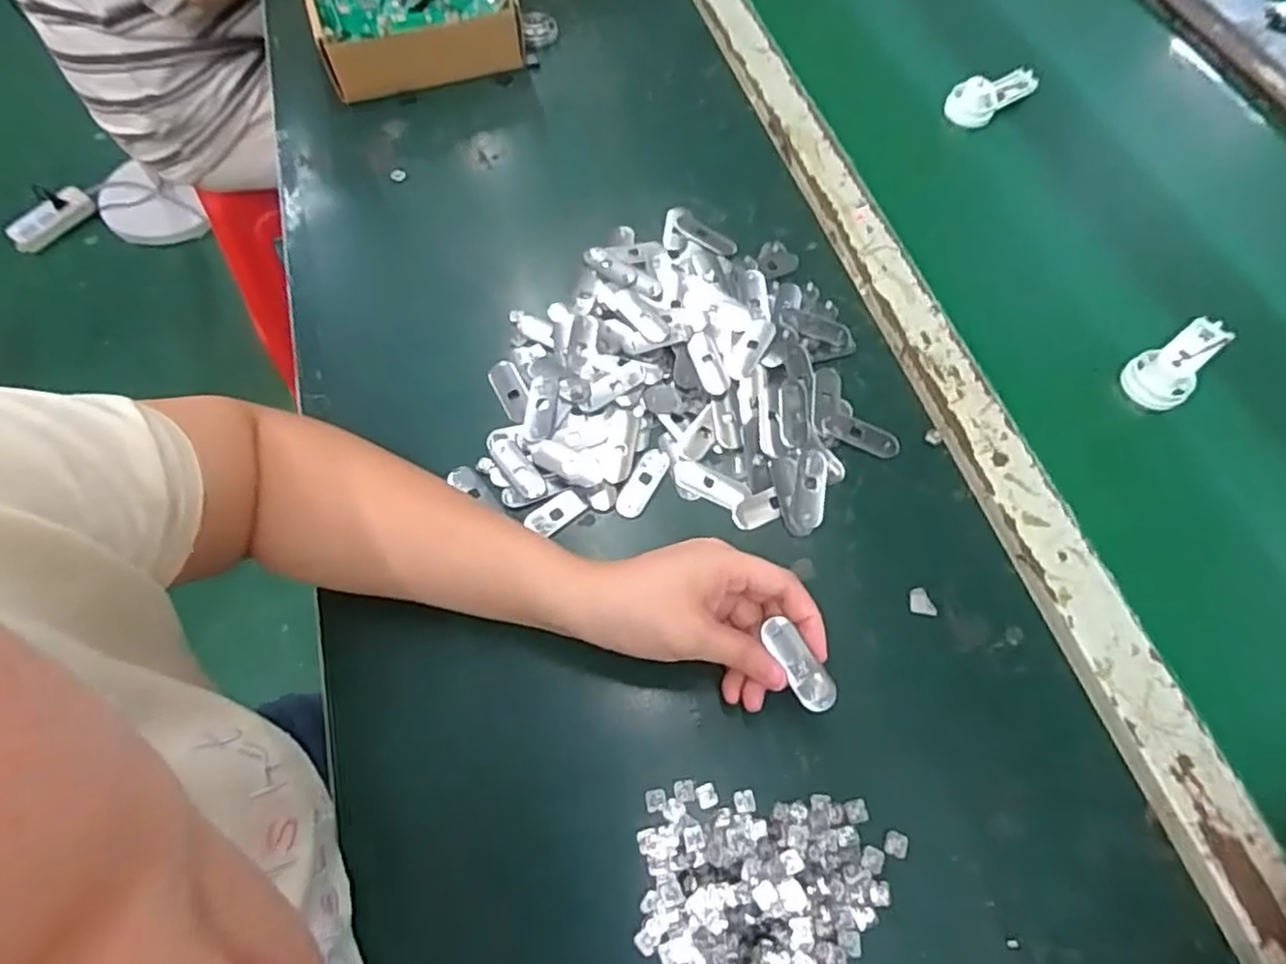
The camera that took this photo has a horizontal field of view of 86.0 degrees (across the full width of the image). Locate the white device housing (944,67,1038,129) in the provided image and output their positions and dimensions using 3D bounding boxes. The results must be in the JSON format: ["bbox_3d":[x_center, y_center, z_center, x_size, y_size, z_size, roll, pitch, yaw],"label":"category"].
[{"bbox_3d":[0.312,-0.348,0.610,0.095,0.026,0.038,-34,68,-17],"label":"white device housing"}]

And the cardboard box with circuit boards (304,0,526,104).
[{"bbox_3d":[-0.203,-0.420,0.608,0.172,0.086,0.126,-15,64,-9],"label":"cardboard box with circuit boards"}]

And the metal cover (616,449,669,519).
[{"bbox_3d":[0.000,0.000,0.439,0.017,0.004,0.052,27,65,12],"label":"metal cover"}]

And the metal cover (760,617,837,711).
[{"bbox_3d":[0.079,0.093,0.349,0.018,0.005,0.047,-30,71,-13],"label":"metal cover"}]

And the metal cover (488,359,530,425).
[{"bbox_3d":[-0.090,-0.062,0.470,0.020,0.004,0.050,-24,66,-13],"label":"metal cover"}]

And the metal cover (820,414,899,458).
[{"bbox_3d":[0.143,-0.031,0.454,0.051,0.005,0.018,20,64,9],"label":"metal cover"}]

